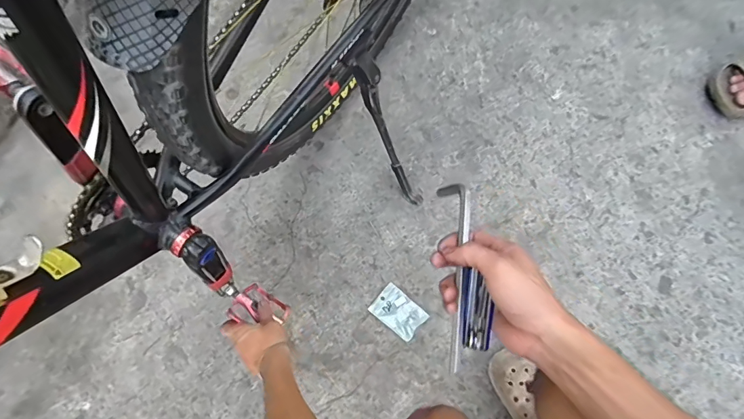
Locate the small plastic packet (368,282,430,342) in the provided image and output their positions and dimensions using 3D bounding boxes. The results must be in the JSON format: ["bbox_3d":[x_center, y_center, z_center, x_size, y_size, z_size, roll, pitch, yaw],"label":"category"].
[{"bbox_3d":[0.052,0.198,0.787,0.097,0.007,0.068,39,81,8],"label":"small plastic packet"}]

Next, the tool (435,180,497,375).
[{"bbox_3d":[0.092,0.062,0.404,0.040,0.030,0.179,-3,79,0],"label":"tool"}]

